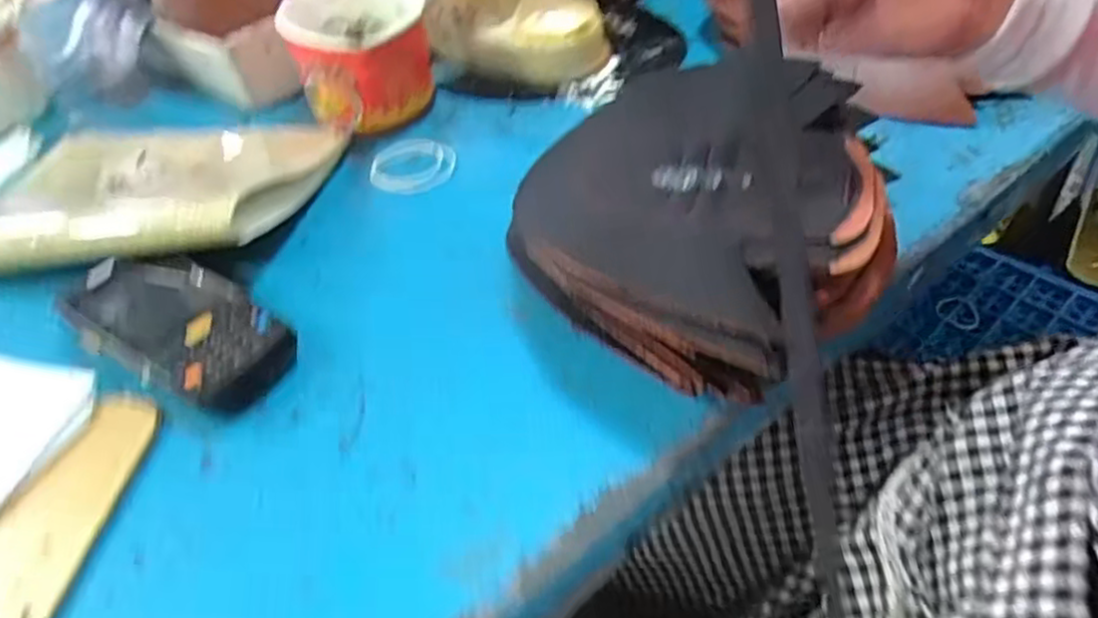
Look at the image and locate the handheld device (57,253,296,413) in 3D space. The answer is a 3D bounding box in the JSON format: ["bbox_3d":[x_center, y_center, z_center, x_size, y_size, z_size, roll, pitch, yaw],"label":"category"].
[{"bbox_3d":[-0.217,0.011,0.425,0.146,0.029,0.072,21,51,26],"label":"handheld device"}]

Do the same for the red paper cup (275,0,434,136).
[{"bbox_3d":[-0.149,-0.204,0.585,0.108,0.080,0.137,-15,44,-7],"label":"red paper cup"}]

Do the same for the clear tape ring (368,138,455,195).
[{"bbox_3d":[-0.102,-0.109,0.549,0.063,0.008,0.063,-4,44,4],"label":"clear tape ring"}]

